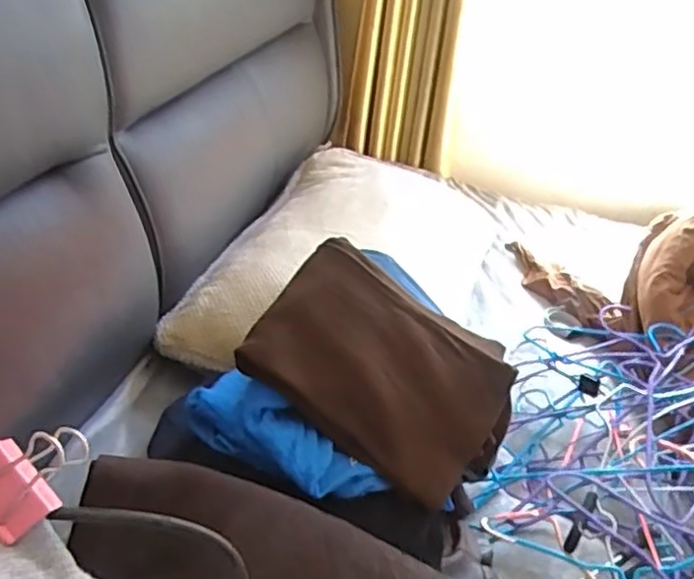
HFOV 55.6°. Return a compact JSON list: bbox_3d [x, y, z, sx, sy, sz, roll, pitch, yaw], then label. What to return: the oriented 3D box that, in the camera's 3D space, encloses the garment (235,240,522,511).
[{"bbox_3d":[0.044,0.090,0.701,0.285,0.186,0.047,32,-9,-2],"label":"garment"}]

